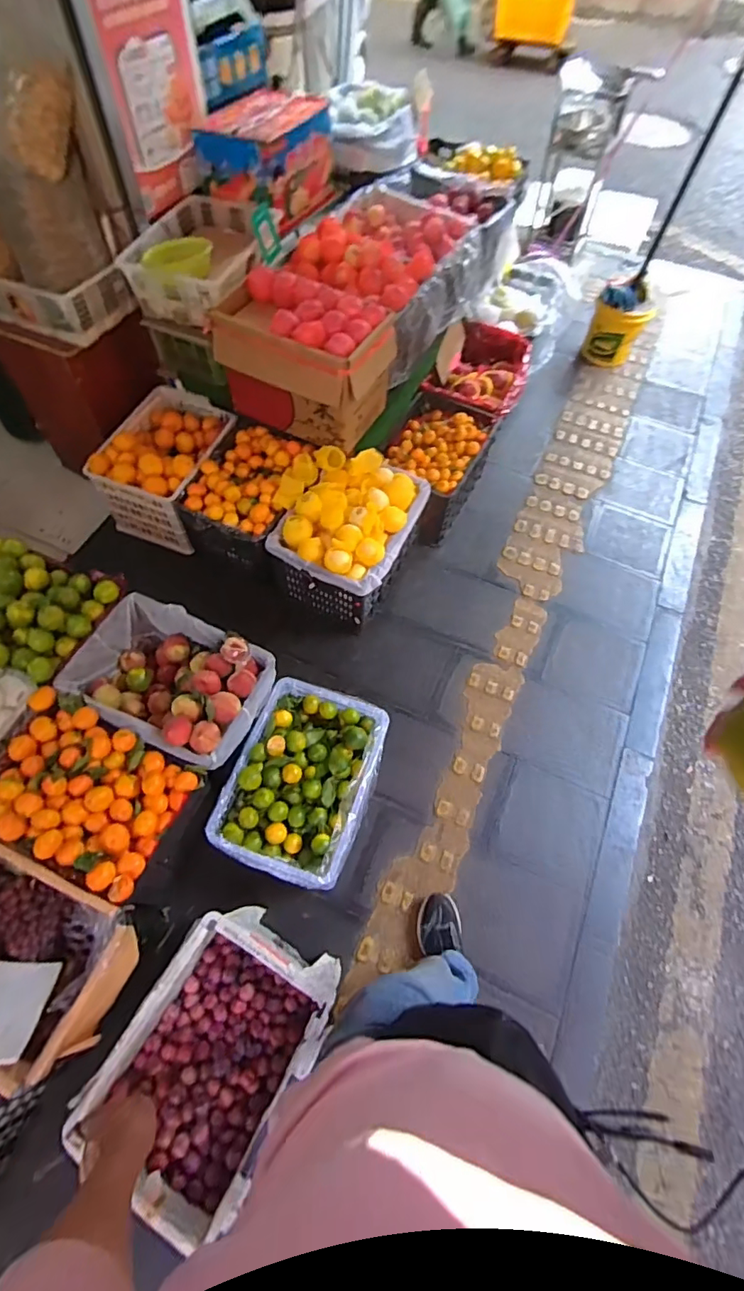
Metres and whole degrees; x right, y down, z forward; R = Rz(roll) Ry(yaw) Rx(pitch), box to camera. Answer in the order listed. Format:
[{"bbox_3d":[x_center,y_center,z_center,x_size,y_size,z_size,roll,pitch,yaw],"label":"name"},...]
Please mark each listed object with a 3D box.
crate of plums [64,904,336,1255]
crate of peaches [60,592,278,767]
[{"bbox_3d":[-0.318,0.855,1.115,0.339,0.206,0.465,27,63,14],"label":"crate of plums"},{"bbox_3d":[-0.570,0.103,1.527,0.531,0.188,0.379,22,62,11],"label":"crate of peaches"}]

